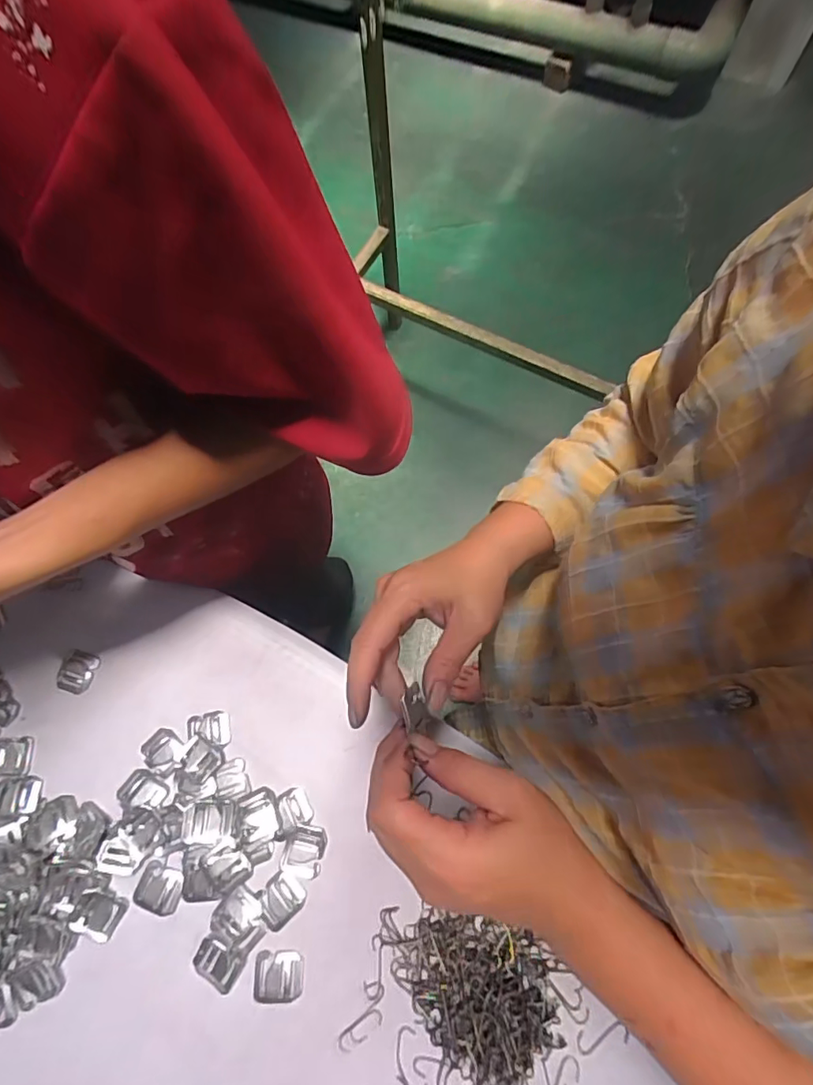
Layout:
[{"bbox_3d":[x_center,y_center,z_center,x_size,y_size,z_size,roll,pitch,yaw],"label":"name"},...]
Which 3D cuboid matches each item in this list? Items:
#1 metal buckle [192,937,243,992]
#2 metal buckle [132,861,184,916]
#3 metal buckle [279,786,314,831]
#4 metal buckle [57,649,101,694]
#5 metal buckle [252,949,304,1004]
[{"bbox_3d":[-0.139,0.309,0.378,0.035,0.005,0.025,32,73,13],"label":"metal buckle"},{"bbox_3d":[-0.191,0.268,0.399,0.034,0.004,0.032,18,71,8],"label":"metal buckle"},{"bbox_3d":[-0.090,0.213,0.415,0.024,0.004,0.028,-18,70,-5],"label":"metal buckle"},{"bbox_3d":[-0.293,0.114,0.457,0.029,0.004,0.036,20,71,9],"label":"metal buckle"},{"bbox_3d":[-0.093,0.317,0.376,0.036,0.004,0.031,-2,69,1],"label":"metal buckle"}]

